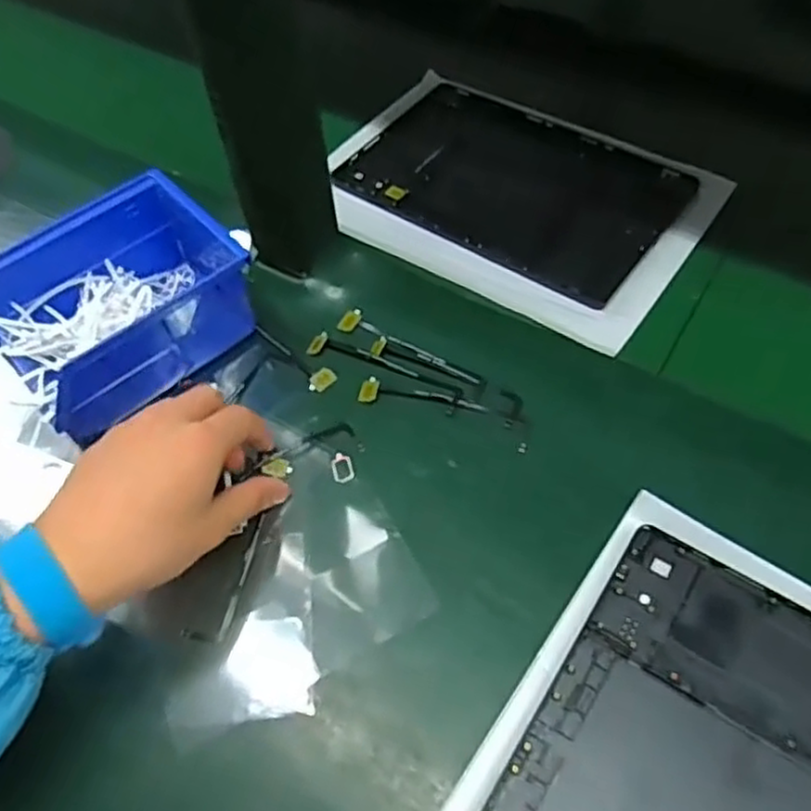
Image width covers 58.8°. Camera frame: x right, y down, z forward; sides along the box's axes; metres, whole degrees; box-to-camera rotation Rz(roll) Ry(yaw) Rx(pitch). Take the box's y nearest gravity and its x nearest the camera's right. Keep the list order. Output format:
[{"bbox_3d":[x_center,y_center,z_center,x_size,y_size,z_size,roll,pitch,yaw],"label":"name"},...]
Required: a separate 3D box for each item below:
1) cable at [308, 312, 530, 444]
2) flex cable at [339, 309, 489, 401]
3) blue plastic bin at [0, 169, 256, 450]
[{"bbox_3d":[-0.014,-0.022,0.444,0.103,0.004,0.019,23,60,17],"label":"cable"},{"bbox_3d":[0.004,-0.034,0.451,0.106,0.004,0.017,29,61,20],"label":"flex cable"},{"bbox_3d":[-0.170,-0.059,0.439,0.108,0.073,0.143,37,66,26],"label":"blue plastic bin"}]

